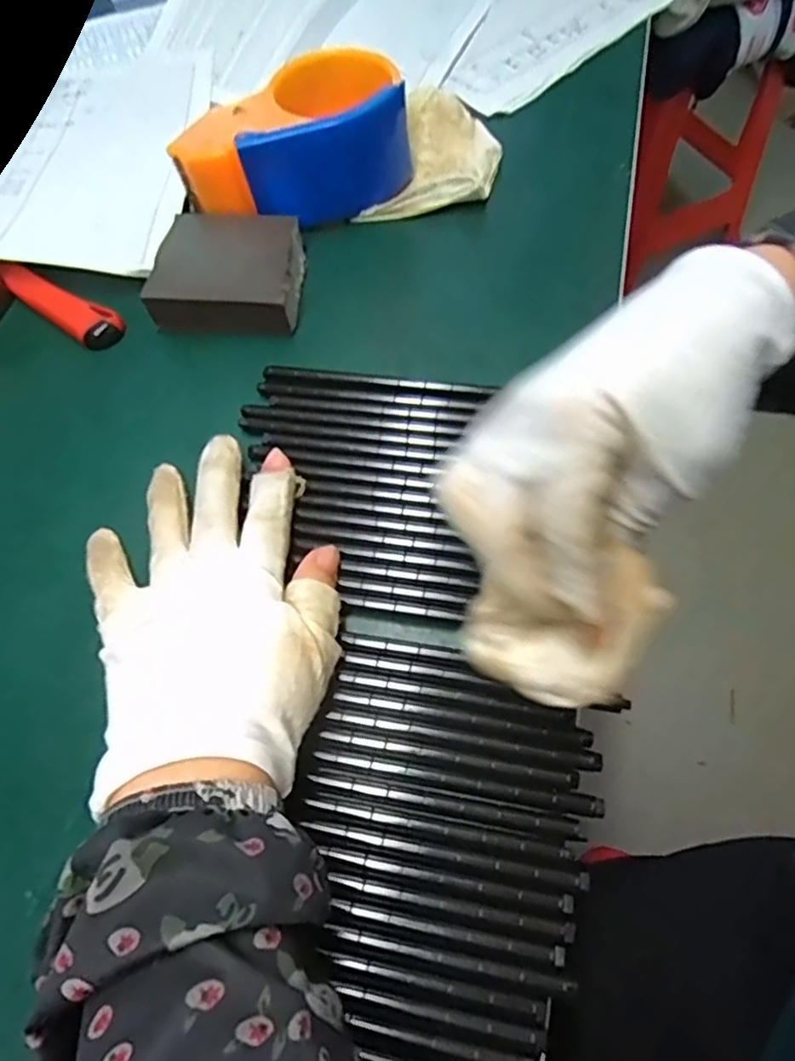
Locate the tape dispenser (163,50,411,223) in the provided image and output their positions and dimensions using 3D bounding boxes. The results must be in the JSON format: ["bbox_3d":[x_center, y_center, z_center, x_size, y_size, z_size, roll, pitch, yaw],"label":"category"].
[{"bbox_3d":[-0.061,-0.227,0.381,0.134,0.056,0.067,-20,63,-5],"label":"tape dispenser"}]

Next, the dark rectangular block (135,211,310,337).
[{"bbox_3d":[-0.097,-0.149,0.363,0.081,0.020,0.076,-2,62,4],"label":"dark rectangular block"}]

